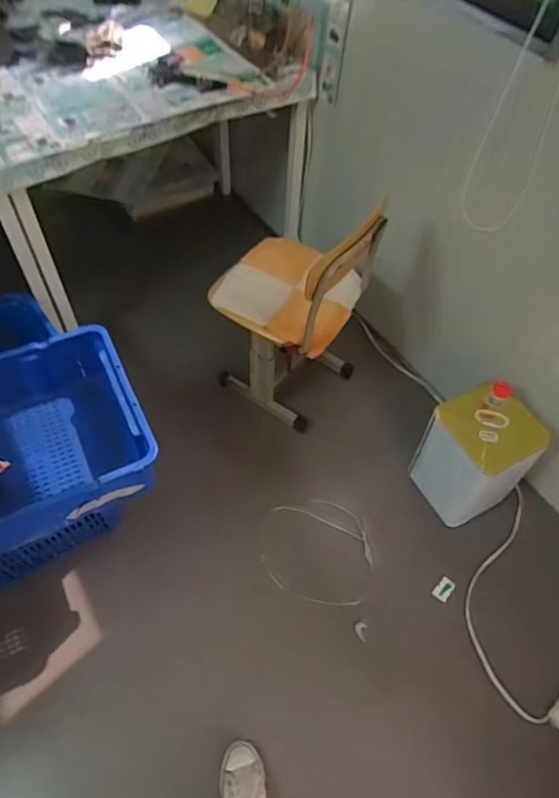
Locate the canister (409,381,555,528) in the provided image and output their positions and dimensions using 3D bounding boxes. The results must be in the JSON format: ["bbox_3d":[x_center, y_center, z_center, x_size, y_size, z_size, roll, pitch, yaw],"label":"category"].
[{"bbox_3d":[0.570,0.161,1.585,0.247,0.355,0.241,-27,60,-19],"label":"canister"}]

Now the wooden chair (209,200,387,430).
[{"bbox_3d":[0.047,-0.304,1.687,0.406,0.723,0.393,29,59,17],"label":"wooden chair"}]

